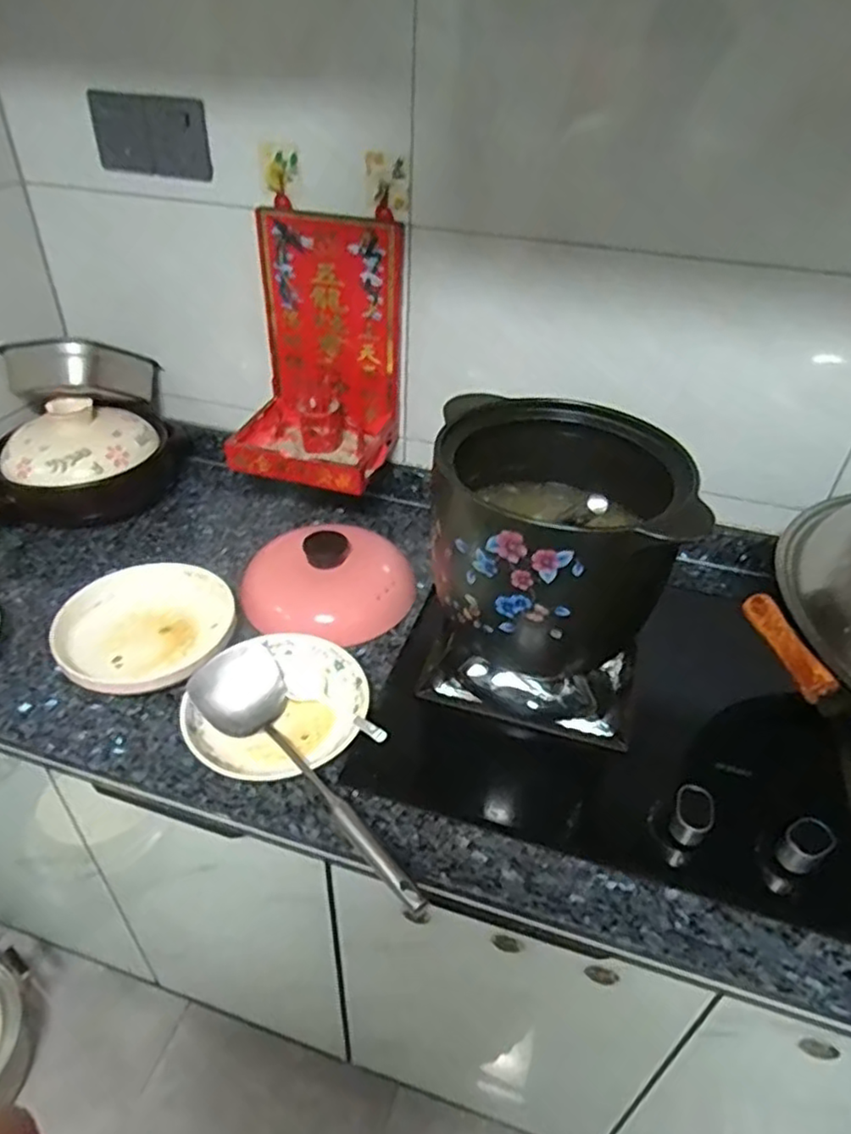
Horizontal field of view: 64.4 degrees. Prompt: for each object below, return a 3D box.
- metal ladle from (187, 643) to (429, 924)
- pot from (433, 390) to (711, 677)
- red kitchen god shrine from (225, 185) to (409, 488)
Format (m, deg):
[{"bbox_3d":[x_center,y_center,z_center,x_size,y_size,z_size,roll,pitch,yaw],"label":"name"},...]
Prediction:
[{"bbox_3d":[-0.115,0.208,0.697,0.349,0.051,0.093,41,51,22],"label":"metal ladle"},{"bbox_3d":[0.138,-0.040,0.734,0.250,0.227,0.254,1,39,-1],"label":"pot"},{"bbox_3d":[-0.157,-0.302,0.938,0.213,0.319,0.184,11,39,11],"label":"red kitchen god shrine"}]

